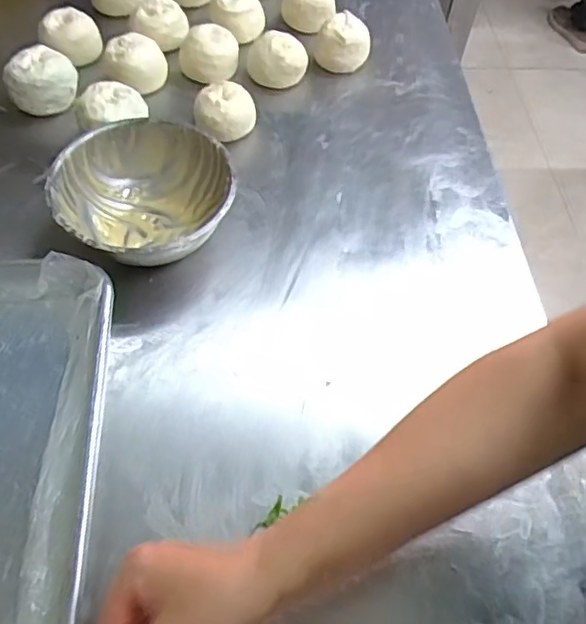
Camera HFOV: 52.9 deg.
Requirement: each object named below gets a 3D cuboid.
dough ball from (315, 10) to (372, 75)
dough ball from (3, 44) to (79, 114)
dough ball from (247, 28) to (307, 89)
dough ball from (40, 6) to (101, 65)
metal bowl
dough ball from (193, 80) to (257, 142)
[{"bbox_3d":[0.065,-0.345,0.748,0.070,0.045,0.061,8,57,1],"label":"dough ball"},{"bbox_3d":[-0.292,-0.272,0.686,0.075,0.043,0.071,2,57,-3],"label":"dough ball"},{"bbox_3d":[-0.019,-0.317,0.728,0.075,0.038,0.063,8,57,0],"label":"dough ball"},{"bbox_3d":[-0.278,-0.348,0.738,0.072,0.045,0.067,2,57,-3],"label":"dough ball"},{"bbox_3d":[-0.141,-0.105,0.570,0.160,0.071,0.161,2,57,-3],"label":"metal bowl"},{"bbox_3d":[-0.076,-0.225,0.669,0.069,0.043,0.068,2,57,-3],"label":"dough ball"}]

